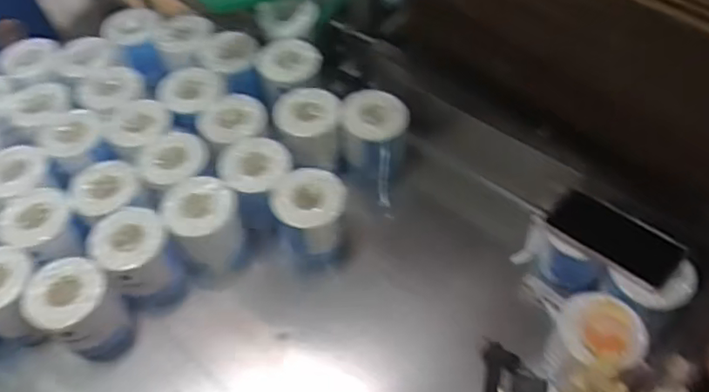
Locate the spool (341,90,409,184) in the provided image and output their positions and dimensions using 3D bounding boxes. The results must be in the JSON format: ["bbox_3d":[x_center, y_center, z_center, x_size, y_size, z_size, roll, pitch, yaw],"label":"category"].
[{"bbox_3d":[0.034,-0.088,0.983,0.105,0.137,0.101,-1,54,2],"label":"spool"}]

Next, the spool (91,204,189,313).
[{"bbox_3d":[-0.306,0.097,0.867,0.101,0.128,0.113,-24,57,-13],"label":"spool"}]

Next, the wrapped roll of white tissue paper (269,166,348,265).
[{"bbox_3d":[-0.066,0.030,0.901,0.100,0.127,0.092,-12,55,-6],"label":"wrapped roll of white tissue paper"}]

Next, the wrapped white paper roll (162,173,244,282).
[{"bbox_3d":[-0.218,0.047,0.899,0.097,0.122,0.110,-26,57,-15],"label":"wrapped white paper roll"}]

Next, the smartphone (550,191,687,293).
[{"bbox_3d":[0.343,0.052,0.797,0.091,0.014,0.166,-37,56,-27],"label":"smartphone"}]

